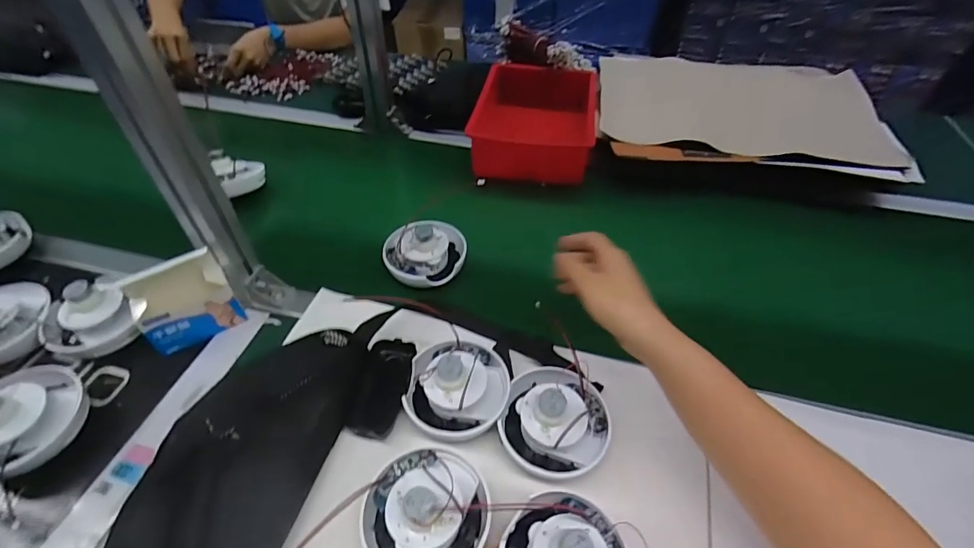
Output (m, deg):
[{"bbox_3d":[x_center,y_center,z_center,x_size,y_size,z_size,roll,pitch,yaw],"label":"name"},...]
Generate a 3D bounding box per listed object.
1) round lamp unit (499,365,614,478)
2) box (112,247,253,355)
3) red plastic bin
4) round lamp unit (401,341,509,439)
[{"bbox_3d":[0.067,0.138,0.437,0.099,0.062,0.103,1,47,-1],"label":"round lamp unit"},{"bbox_3d":[-0.348,0.031,0.522,0.097,0.092,0.037,-24,52,-22],"label":"box"},{"bbox_3d":[0.091,-0.284,0.842,0.211,0.082,0.277,7,47,6],"label":"red plastic bin"},{"bbox_3d":[-0.030,0.109,0.466,0.102,0.060,0.108,1,47,-1],"label":"round lamp unit"}]

